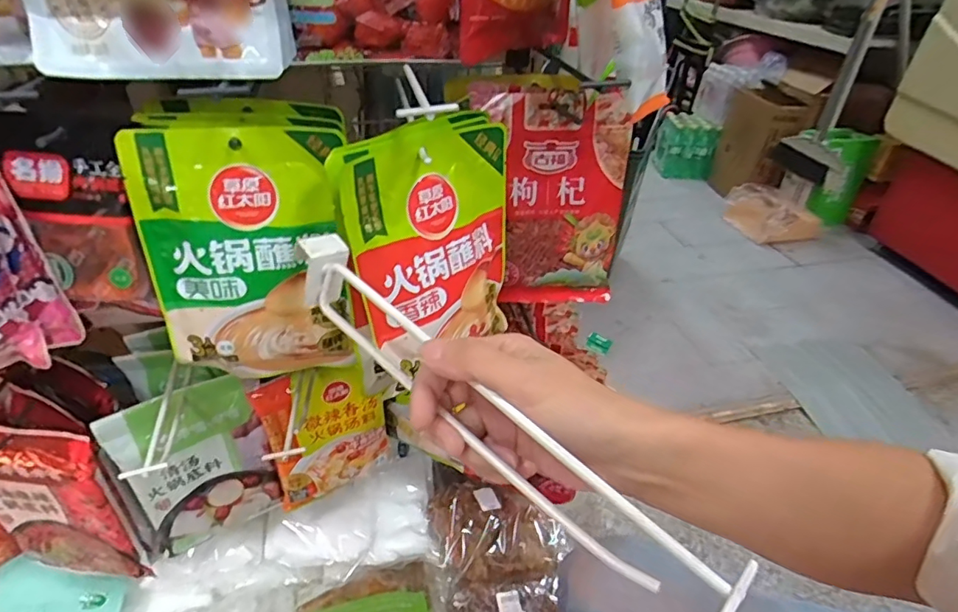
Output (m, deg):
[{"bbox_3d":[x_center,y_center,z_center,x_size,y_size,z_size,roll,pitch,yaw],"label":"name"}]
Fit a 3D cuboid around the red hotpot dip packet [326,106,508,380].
[{"bbox_3d":[-0.035,-0.054,0.445,0.025,0.195,0.174,13,24,43],"label":"red hotpot dip packet"}]

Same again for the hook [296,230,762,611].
[{"bbox_3d":[-0.004,0.048,0.286,0.291,0.050,0.027,36,47,27],"label":"hook"}]

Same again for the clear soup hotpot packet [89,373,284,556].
[{"bbox_3d":[-0.315,0.189,0.617,0.138,0.233,0.034,-24,43,-31],"label":"clear soup hotpot packet"}]

